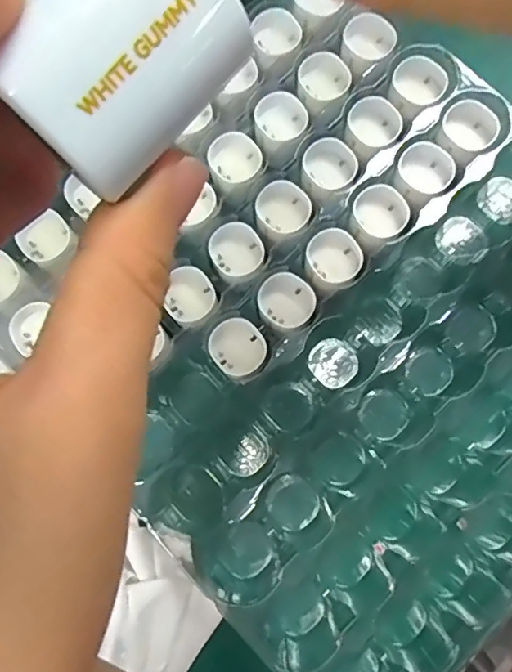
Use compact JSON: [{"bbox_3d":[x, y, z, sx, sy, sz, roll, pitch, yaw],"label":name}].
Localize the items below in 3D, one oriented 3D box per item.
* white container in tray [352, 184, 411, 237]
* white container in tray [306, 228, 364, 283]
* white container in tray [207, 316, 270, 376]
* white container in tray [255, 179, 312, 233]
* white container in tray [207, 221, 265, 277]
[{"bbox_3d":[0.071,-0.070,0.303,0.029,0.016,0.026,38,82,7],"label":"white container in tray"},{"bbox_3d":[0.043,-0.043,0.302,0.031,0.016,0.027,43,82,7],"label":"white container in tray"},{"bbox_3d":[-0.009,0.006,0.293,0.028,0.010,0.030,0,80,0],"label":"white container in tray"},{"bbox_3d":[0.015,-0.073,0.305,0.031,0.013,0.024,41,82,7],"label":"white container in tray"},{"bbox_3d":[-0.011,-0.048,0.301,0.028,0.011,0.028,0,80,0],"label":"white container in tray"}]

